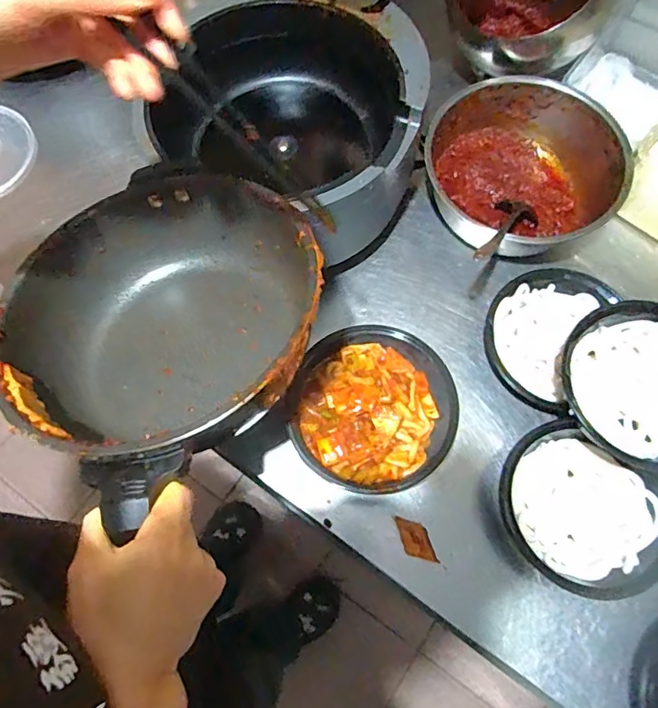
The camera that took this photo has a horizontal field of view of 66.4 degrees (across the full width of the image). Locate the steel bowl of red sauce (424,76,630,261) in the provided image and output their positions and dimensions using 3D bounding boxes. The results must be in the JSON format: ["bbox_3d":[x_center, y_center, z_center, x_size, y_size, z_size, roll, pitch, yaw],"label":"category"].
[{"bbox_3d":[0.251,-0.239,0.646,0.211,0.088,0.236,-39,74,-13],"label":"steel bowl of red sauce"}]

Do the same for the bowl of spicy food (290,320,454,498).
[{"bbox_3d":[0.048,0.062,0.545,0.178,0.097,0.175,0,69,1],"label":"bowl of spicy food"}]

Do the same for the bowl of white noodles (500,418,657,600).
[{"bbox_3d":[0.260,0.168,0.530,0.170,0.046,0.141,37,74,13],"label":"bowl of white noodles"}]

